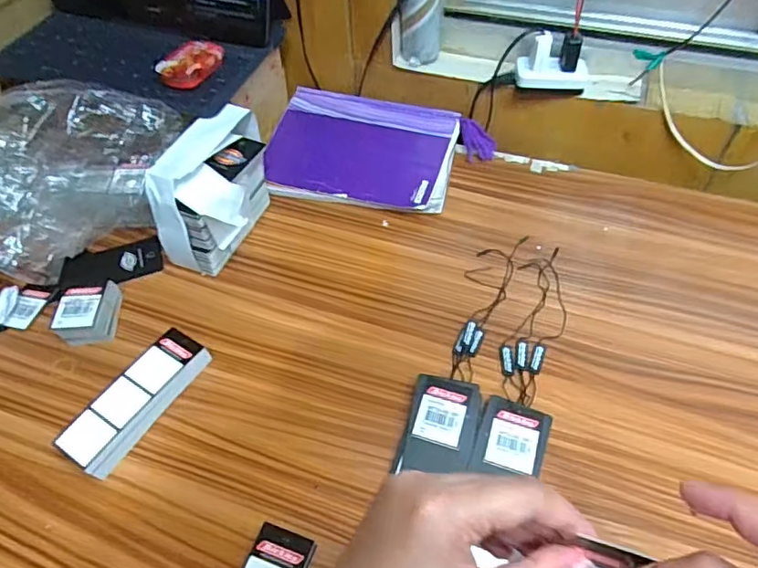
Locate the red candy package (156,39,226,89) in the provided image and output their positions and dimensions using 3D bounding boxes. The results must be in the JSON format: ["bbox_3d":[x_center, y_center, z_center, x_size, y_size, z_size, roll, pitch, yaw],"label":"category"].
[{"bbox_3d":[-0.180,-0.215,0.543,0.041,0.018,0.070,22,55,19],"label":"red candy package"}]

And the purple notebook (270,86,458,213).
[{"bbox_3d":[-0.022,-0.146,0.615,0.203,0.035,0.150,9,52,10],"label":"purple notebook"}]

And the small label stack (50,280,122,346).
[{"bbox_3d":[-0.253,0.025,0.487,0.039,0.040,0.051,-1,51,1],"label":"small label stack"}]

